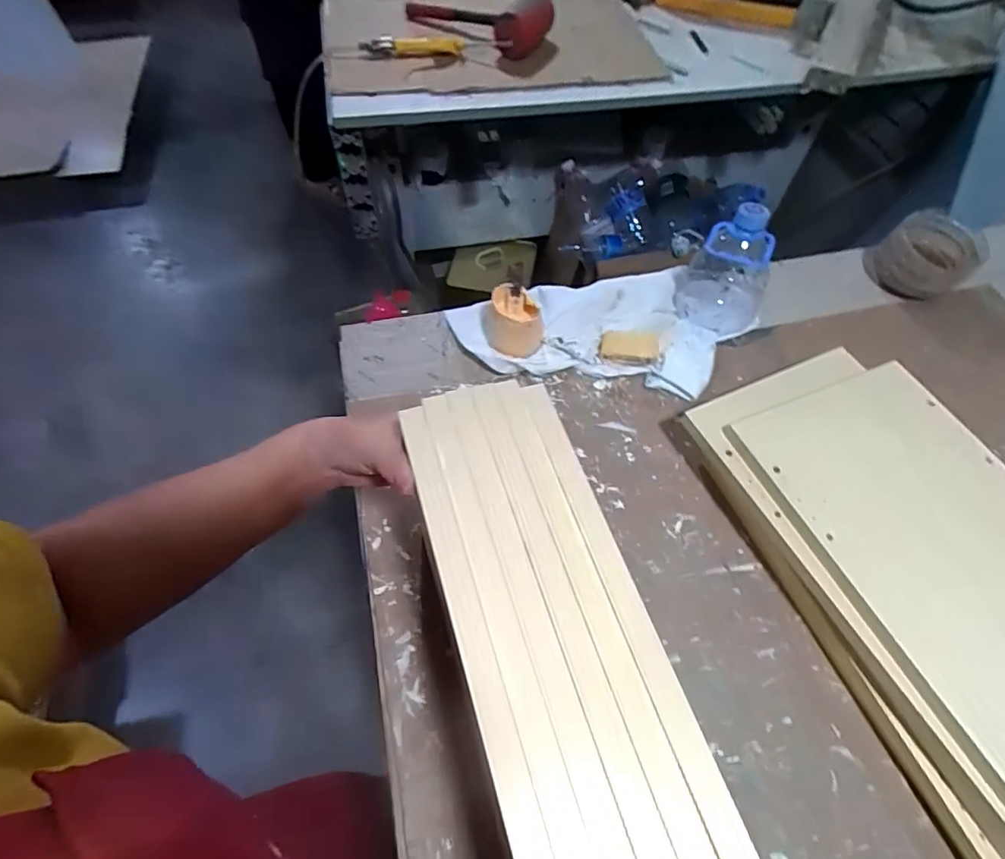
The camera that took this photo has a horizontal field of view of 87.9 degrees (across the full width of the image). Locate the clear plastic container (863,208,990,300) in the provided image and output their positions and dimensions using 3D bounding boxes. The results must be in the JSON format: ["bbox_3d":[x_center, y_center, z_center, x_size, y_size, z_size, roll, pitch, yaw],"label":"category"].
[{"bbox_3d":[0.540,-0.223,0.674,0.111,0.076,0.101,24,60,12],"label":"clear plastic container"}]

